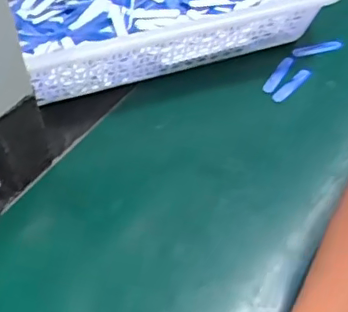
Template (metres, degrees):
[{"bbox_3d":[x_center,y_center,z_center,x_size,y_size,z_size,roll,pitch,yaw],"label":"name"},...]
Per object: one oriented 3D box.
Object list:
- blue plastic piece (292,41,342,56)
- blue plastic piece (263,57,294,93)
[{"bbox_3d":[0.145,-0.110,0.586,0.051,0.007,0.009,-10,56,-8],"label":"blue plastic piece"},{"bbox_3d":[0.103,-0.080,0.566,0.012,0.009,0.053,27,59,17],"label":"blue plastic piece"}]

